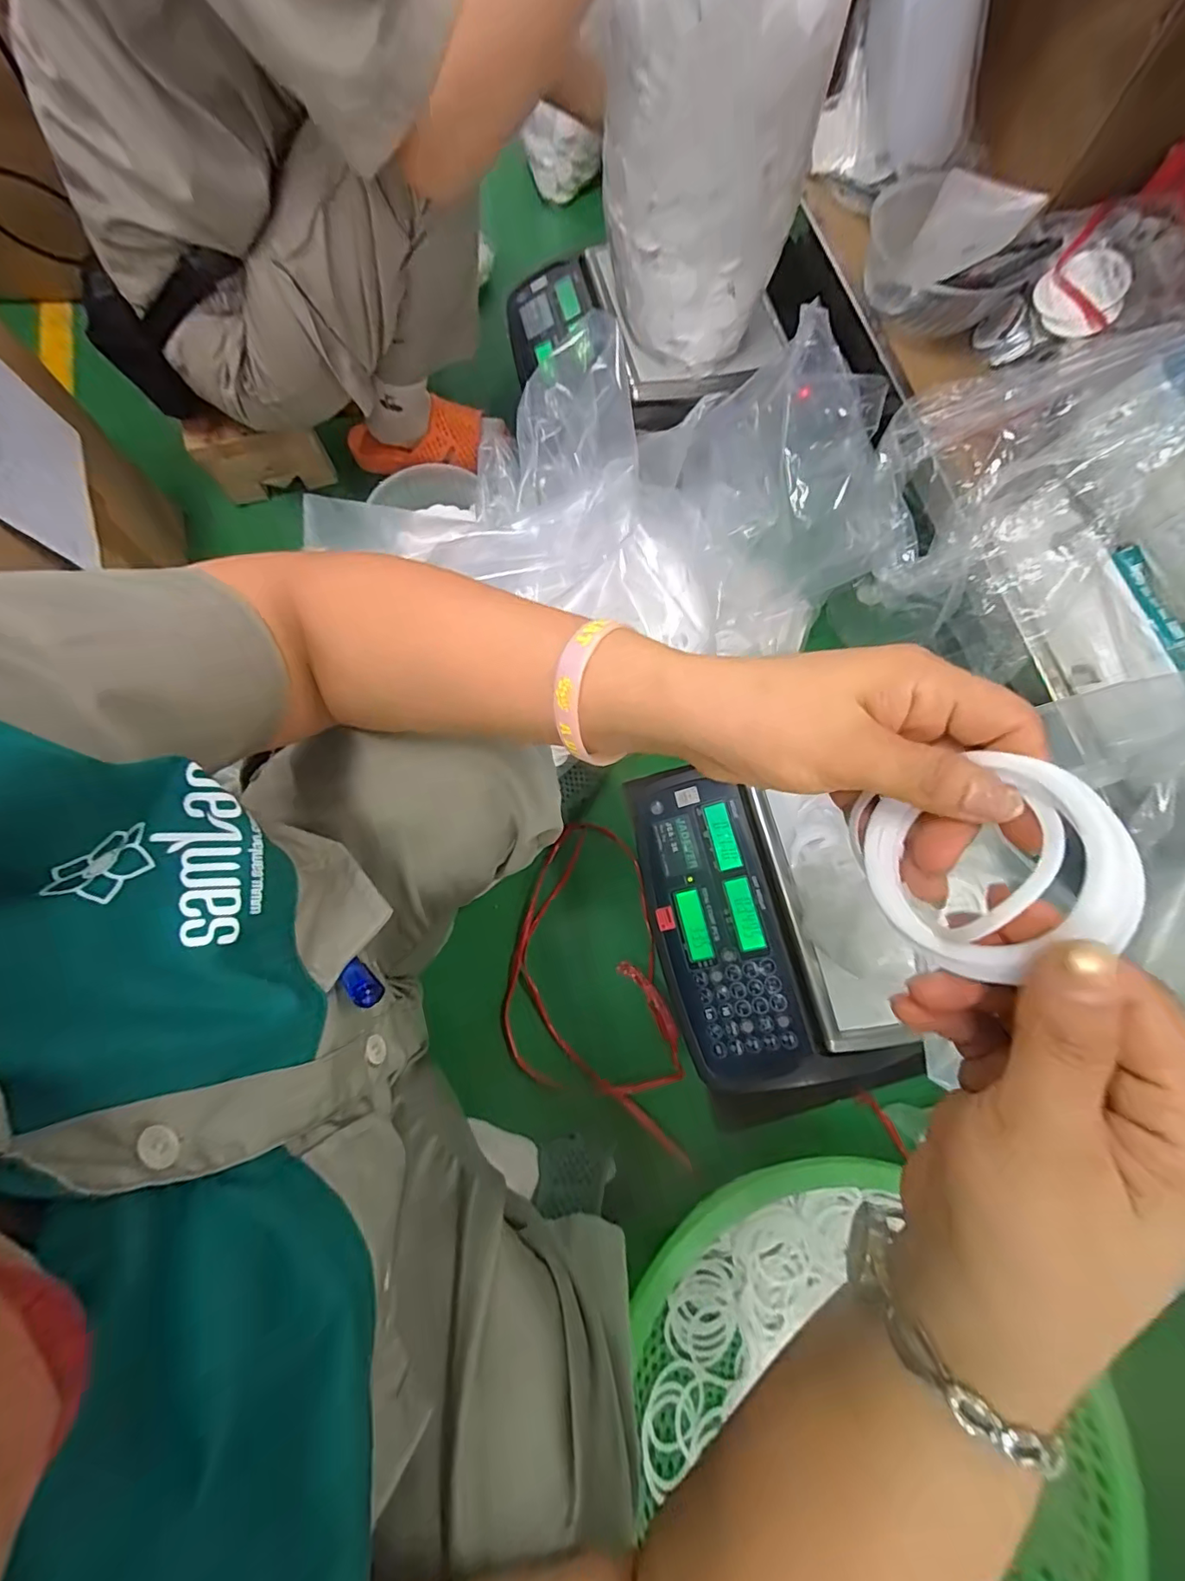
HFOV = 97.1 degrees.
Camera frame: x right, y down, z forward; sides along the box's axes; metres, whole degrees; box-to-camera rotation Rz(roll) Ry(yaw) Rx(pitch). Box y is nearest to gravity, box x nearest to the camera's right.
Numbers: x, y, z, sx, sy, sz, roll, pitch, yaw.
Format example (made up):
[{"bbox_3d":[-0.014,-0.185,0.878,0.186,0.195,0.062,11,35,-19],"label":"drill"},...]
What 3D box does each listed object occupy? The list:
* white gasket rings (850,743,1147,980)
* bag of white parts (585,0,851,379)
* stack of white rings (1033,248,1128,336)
[{"bbox_3d":[0.120,0.024,0.165,0.019,0.070,0.064,5,62,-35],"label":"white gasket rings"},{"bbox_3d":[0.130,-0.696,0.562,0.197,0.357,0.149,42,77,9],"label":"bag of white parts"},{"bbox_3d":[0.574,-0.584,0.613,0.095,0.037,0.094,37,76,8],"label":"stack of white rings"}]

